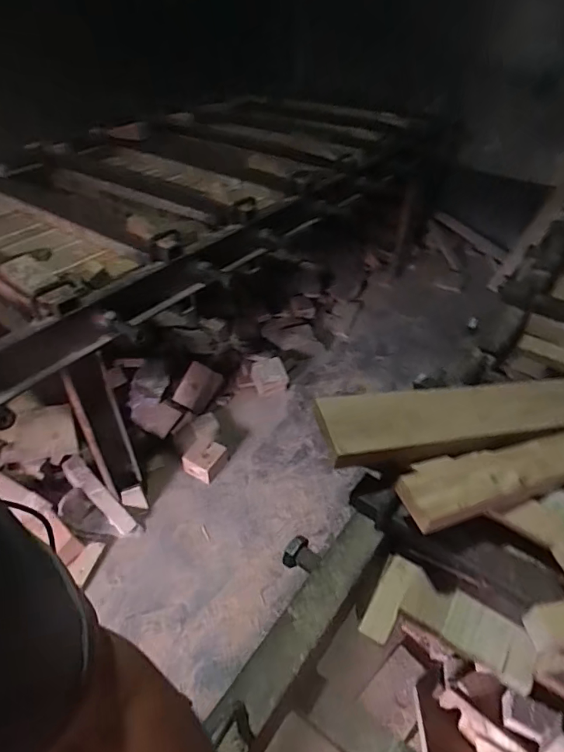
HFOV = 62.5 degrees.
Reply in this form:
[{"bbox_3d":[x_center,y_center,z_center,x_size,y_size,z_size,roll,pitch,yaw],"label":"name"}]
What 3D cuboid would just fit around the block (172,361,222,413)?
[{"bbox_3d":[-0.341,0.048,1.876,0.140,0.180,0.045,29,-1,0],"label":"block"}]

